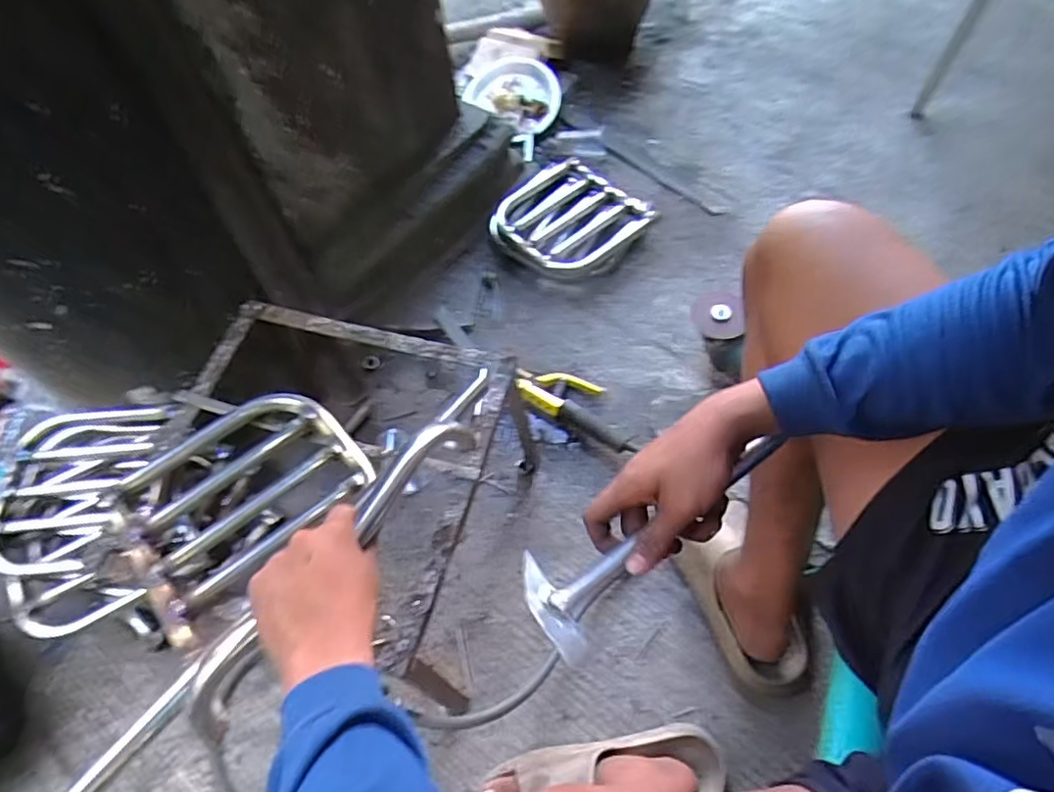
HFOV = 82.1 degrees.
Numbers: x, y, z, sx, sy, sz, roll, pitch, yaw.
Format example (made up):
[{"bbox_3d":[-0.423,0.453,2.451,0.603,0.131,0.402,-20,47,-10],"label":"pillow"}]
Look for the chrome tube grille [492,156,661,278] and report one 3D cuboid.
[{"bbox_3d":[0.087,-0.341,1.188,0.269,0.069,0.259,-41,65,-18],"label":"chrome tube grille"}]

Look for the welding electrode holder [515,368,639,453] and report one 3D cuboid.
[{"bbox_3d":[0.082,0.006,1.012,0.240,0.037,0.096,29,66,19],"label":"welding electrode holder"}]

